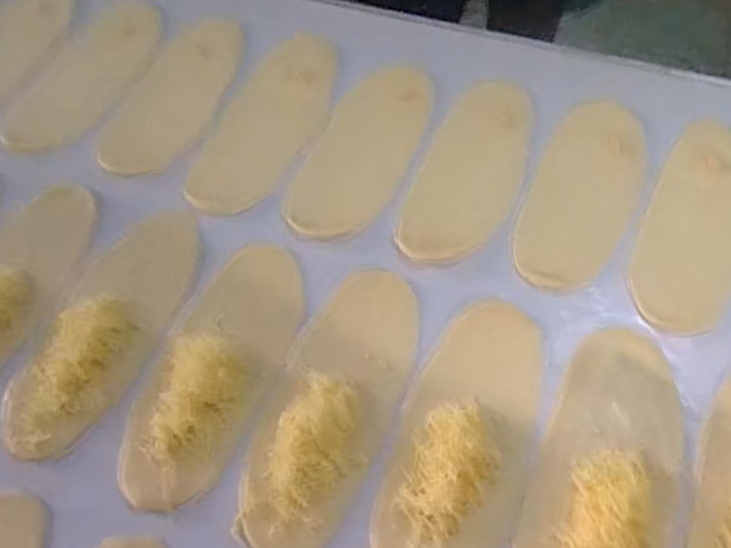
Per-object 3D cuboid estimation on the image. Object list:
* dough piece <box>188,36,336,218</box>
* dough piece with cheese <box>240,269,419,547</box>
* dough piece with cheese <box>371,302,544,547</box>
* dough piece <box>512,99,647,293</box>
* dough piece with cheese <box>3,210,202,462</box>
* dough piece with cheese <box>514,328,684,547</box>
[{"bbox_3d":[-0.089,-0.145,0.622,0.089,0.007,0.222,20,62,11],"label":"dough piece"},{"bbox_3d":[-0.022,0.092,0.487,0.085,0.013,0.221,19,62,10],"label":"dough piece with cheese"},{"bbox_3d":[0.071,0.114,0.463,0.093,0.016,0.204,18,62,10],"label":"dough piece with cheese"},{"bbox_3d":[0.191,-0.074,0.576,0.087,0.010,0.200,22,63,12],"label":"dough piece"},{"bbox_3d":[-0.201,0.038,0.521,0.090,0.012,0.216,17,62,10],"label":"dough piece with cheese"},{"bbox_3d":[0.164,0.139,0.448,0.093,0.024,0.223,18,62,10],"label":"dough piece with cheese"}]

